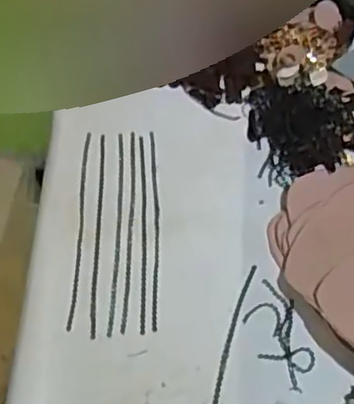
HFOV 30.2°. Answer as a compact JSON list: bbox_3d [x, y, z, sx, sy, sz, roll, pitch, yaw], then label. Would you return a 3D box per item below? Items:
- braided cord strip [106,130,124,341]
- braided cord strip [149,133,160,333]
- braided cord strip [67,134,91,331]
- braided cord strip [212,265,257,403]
[{"bbox_3d":[-0.065,0.029,0.712,0.009,0.005,0.239,1,61,-2],"label":"braided cord strip"},{"bbox_3d":[-0.024,0.026,0.714,0.010,0.007,0.234,-1,61,-3],"label":"braided cord strip"},{"bbox_3d":[-0.104,0.023,0.702,0.008,0.010,0.228,2,61,-1],"label":"braided cord strip"},{"bbox_3d":[0.051,0.148,0.649,0.011,0.004,0.192,16,62,6],"label":"braided cord strip"}]

